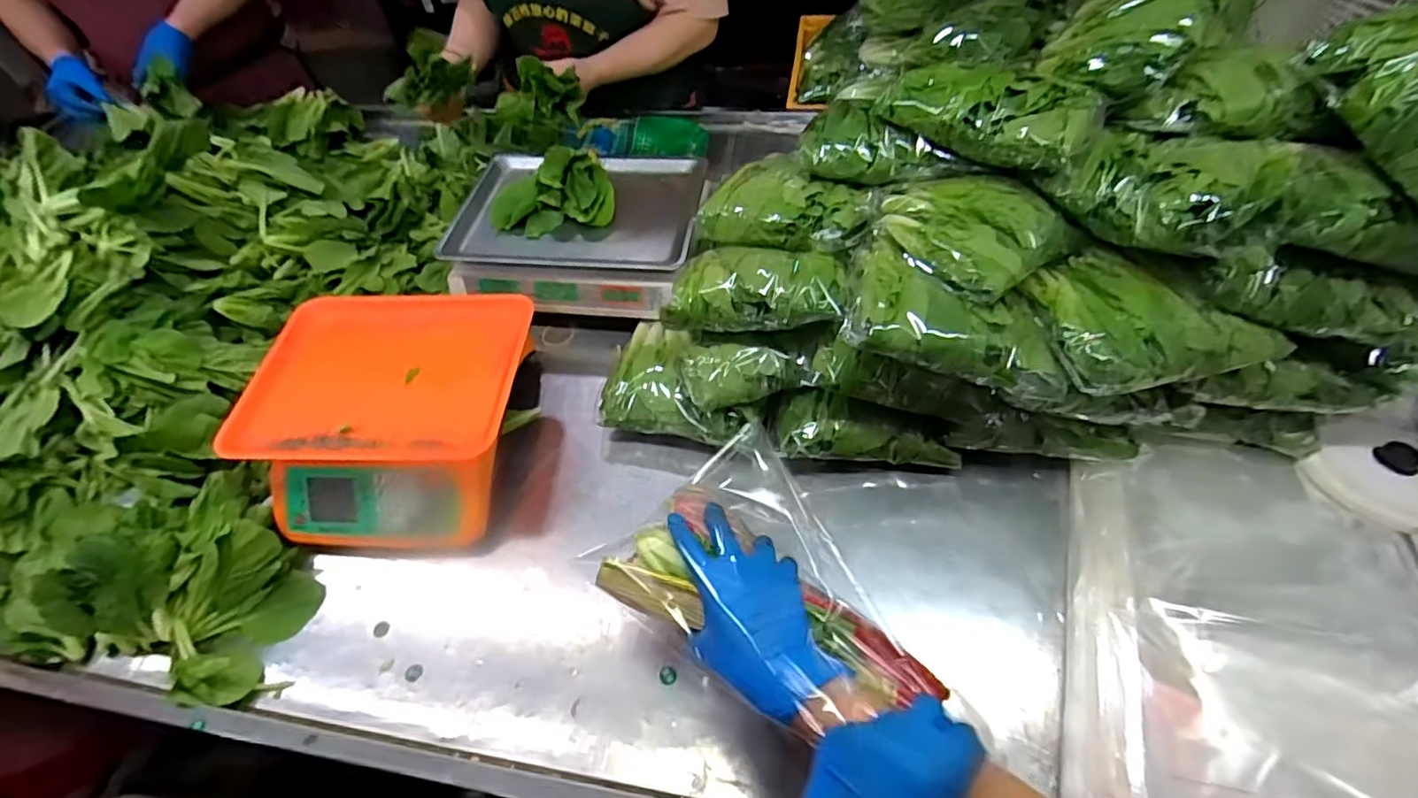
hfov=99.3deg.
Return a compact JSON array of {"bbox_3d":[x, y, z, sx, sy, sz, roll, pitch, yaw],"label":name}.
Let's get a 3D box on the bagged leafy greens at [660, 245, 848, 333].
[{"bbox_3d":[0.055,-0.130,0.672,0.191,0.083,0.141,7,55,10],"label":"bagged leafy greens"}]

